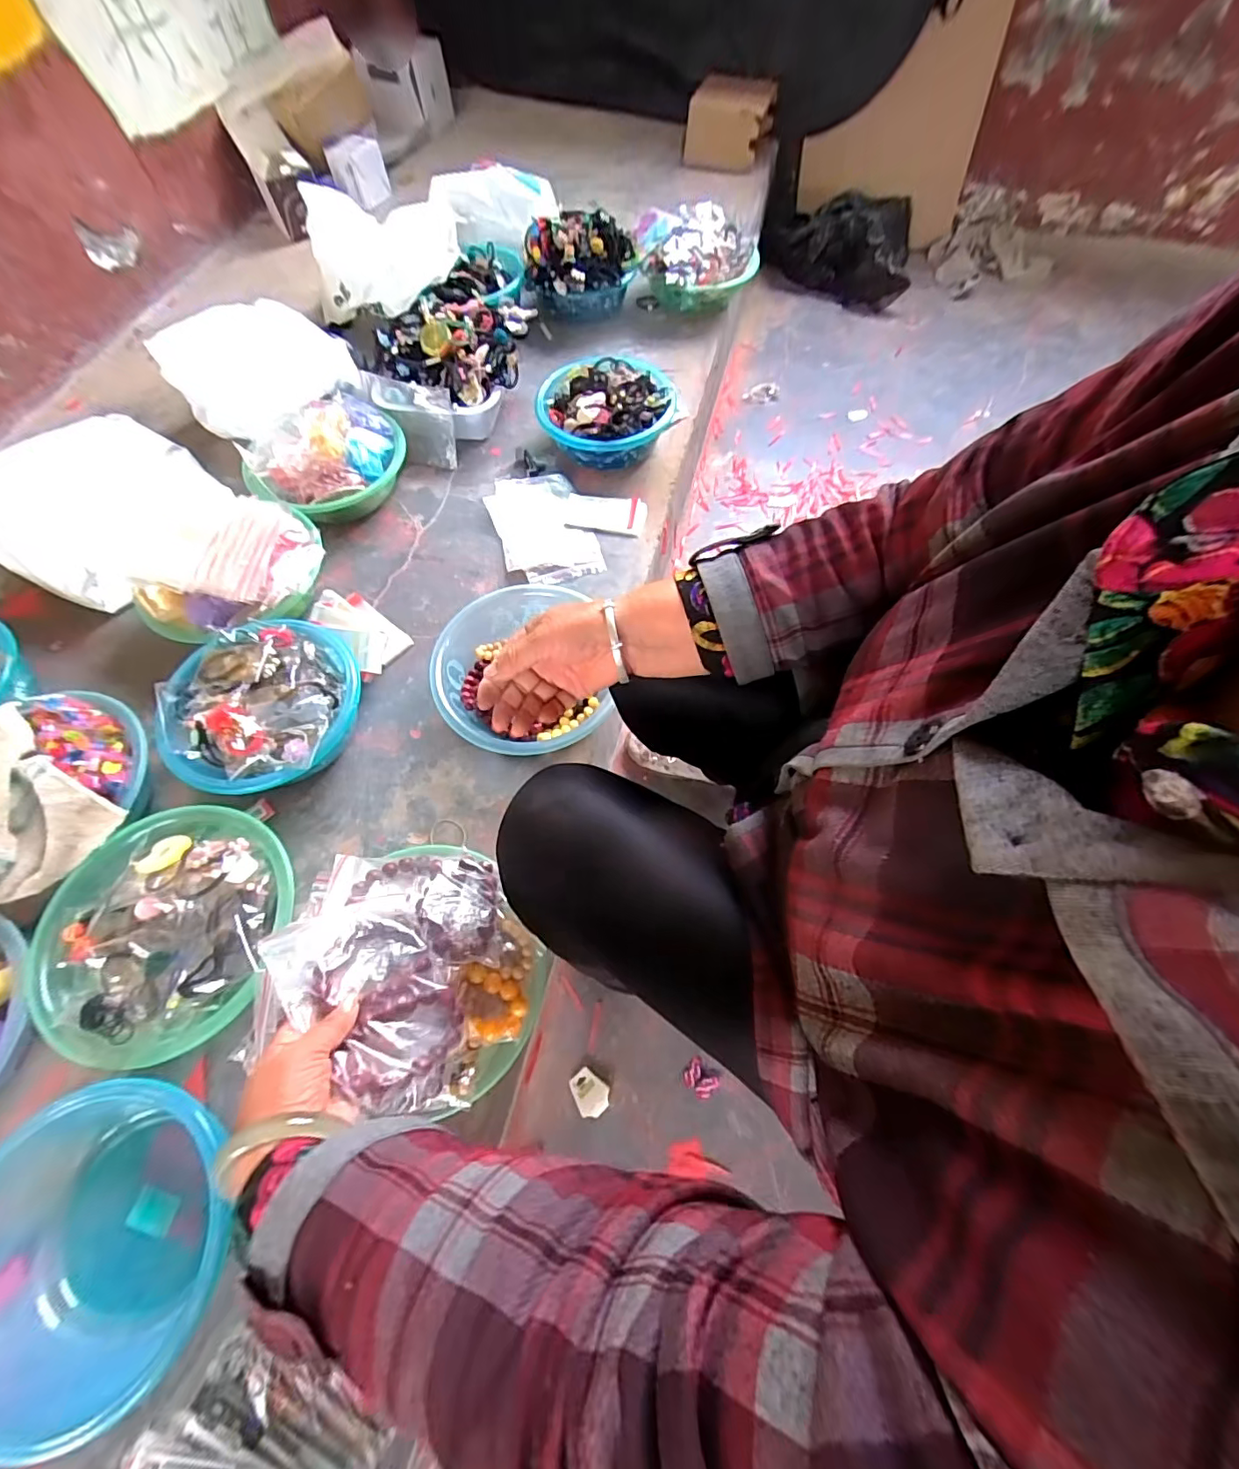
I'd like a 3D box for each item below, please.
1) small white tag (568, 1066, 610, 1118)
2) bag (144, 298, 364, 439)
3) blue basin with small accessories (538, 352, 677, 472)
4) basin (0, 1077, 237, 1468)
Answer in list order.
[{"bbox_3d":[-0.039,0.455,0.675,0.043,0.005,0.054,-41,63,-16],"label":"small white tag"},{"bbox_3d":[-0.599,-0.614,0.903,0.273,0.137,0.210,-32,68,-13],"label":"bag"},{"bbox_3d":[-0.019,-0.534,0.889,0.212,0.085,0.207,-1,64,1],"label":"blue basin with small accessories"},{"bbox_3d":[-0.440,0.425,0.438,0.229,0.083,0.215,-1,64,1],"label":"basin"}]

